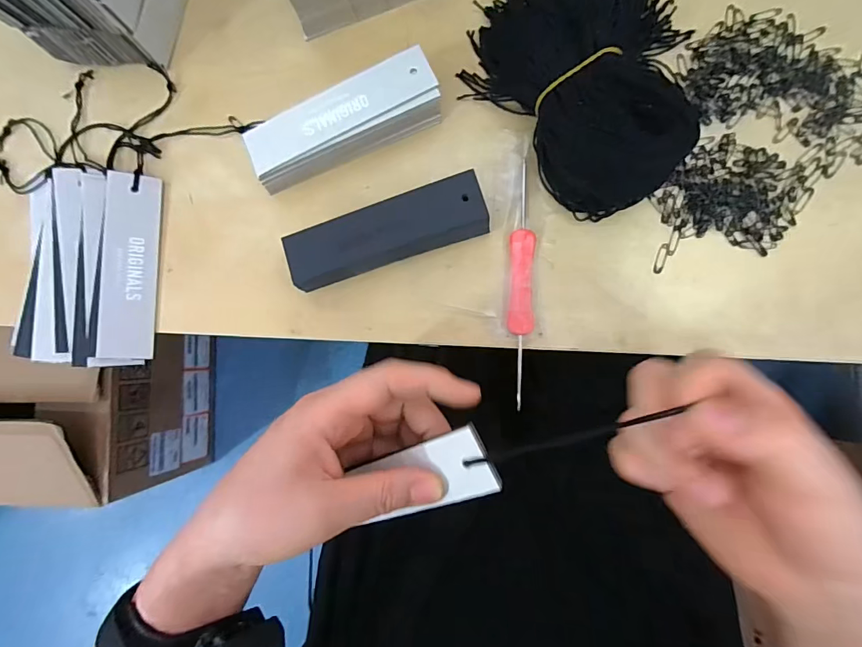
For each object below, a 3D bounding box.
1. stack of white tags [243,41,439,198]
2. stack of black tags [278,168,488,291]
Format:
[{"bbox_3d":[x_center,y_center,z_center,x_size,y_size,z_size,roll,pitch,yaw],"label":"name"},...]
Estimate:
[{"bbox_3d":[-0.057,-0.132,0.281,0.125,0.019,0.041,-22,83,4],"label":"stack of white tags"},{"bbox_3d":[-0.027,-0.056,0.273,0.126,0.022,0.036,-19,83,5],"label":"stack of black tags"}]

